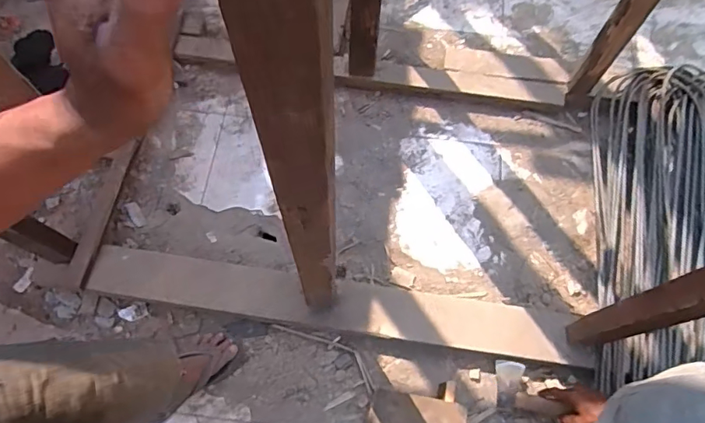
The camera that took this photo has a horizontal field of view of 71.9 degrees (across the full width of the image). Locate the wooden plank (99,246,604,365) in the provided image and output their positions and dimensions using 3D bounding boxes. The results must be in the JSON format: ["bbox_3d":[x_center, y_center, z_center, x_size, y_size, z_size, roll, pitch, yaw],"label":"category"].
[{"bbox_3d":[-0.045,0.219,1.158,1.146,0.049,0.117,8,68,3],"label":"wooden plank"}]

